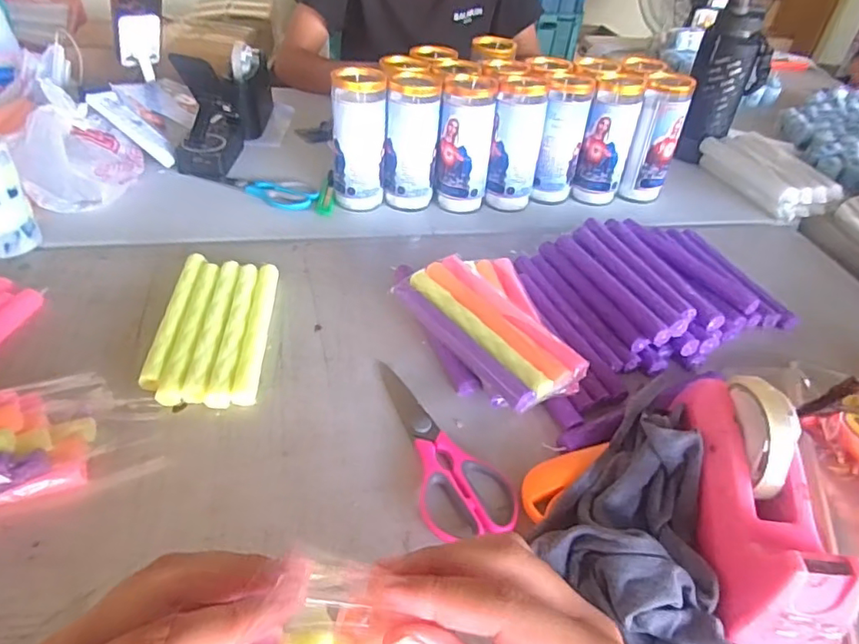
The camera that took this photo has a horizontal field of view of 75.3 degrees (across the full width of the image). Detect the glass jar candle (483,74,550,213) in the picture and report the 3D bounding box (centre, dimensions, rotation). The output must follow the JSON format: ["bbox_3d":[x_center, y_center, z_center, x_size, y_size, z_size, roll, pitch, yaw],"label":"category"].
[{"bbox_3d":[0.126,-0.254,0.809,0.070,0.176,0.069,11,41,6],"label":"glass jar candle"}]

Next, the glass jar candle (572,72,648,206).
[{"bbox_3d":[0.272,-0.276,0.847,0.068,0.178,0.083,19,43,15],"label":"glass jar candle"}]

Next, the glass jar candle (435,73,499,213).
[{"bbox_3d":[0.050,-0.254,0.802,0.074,0.169,0.079,7,41,2],"label":"glass jar candle"}]

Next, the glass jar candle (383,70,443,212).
[{"bbox_3d":[-0.026,-0.252,0.795,0.072,0.176,0.077,4,41,-1],"label":"glass jar candle"}]

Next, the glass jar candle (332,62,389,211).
[{"bbox_3d":[-0.098,-0.252,0.779,0.071,0.178,0.063,-1,41,-8],"label":"glass jar candle"}]

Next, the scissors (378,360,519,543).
[{"bbox_3d":[0.014,0.104,0.498,0.075,0.007,0.190,-7,43,-14],"label":"scissors"}]

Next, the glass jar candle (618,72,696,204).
[{"bbox_3d":[0.343,-0.279,0.852,0.068,0.175,0.064,17,42,13],"label":"glass jar candle"}]

